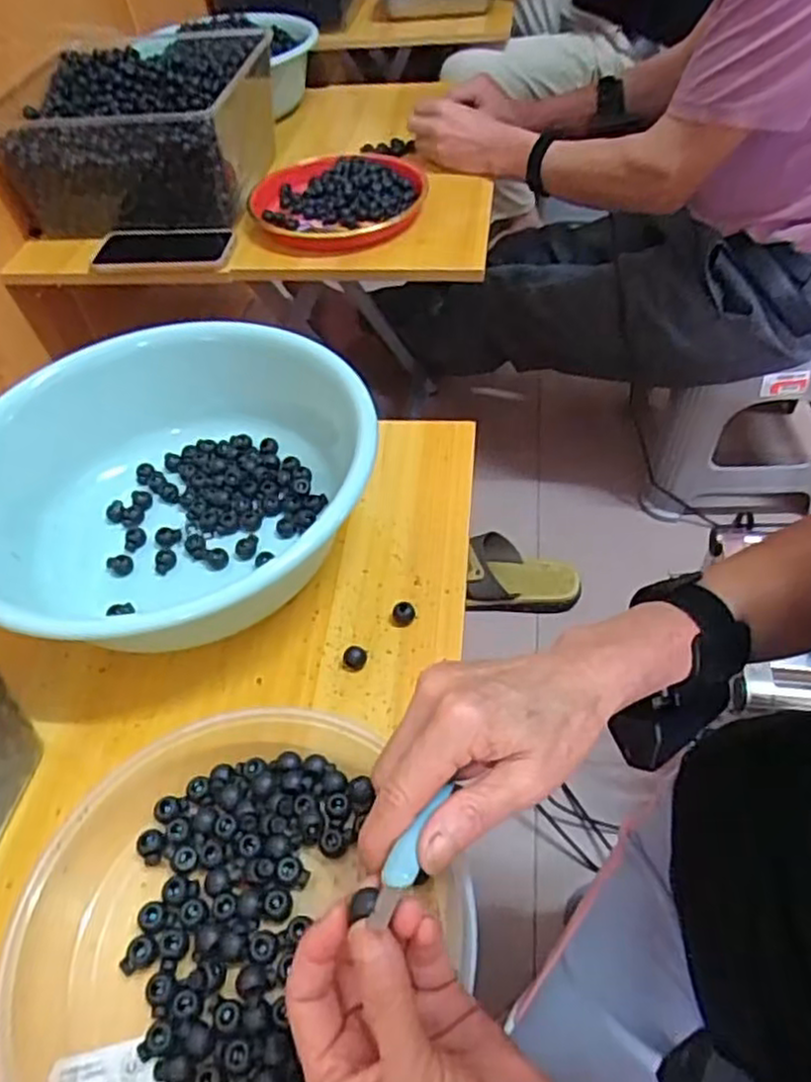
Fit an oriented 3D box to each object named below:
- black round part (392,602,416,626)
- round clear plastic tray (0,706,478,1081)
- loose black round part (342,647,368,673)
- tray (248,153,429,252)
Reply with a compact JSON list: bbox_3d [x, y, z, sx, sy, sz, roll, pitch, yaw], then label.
[{"bbox_3d":[-0.001,0.050,0.500,0.016,0.012,0.016,-2,50,2],"label":"black round part"},{"bbox_3d":[-0.088,0.199,0.364,0.217,0.040,0.224,-2,50,2],"label":"round clear plastic tray"},{"bbox_3d":[-0.034,0.078,0.479,0.015,0.012,0.015,-2,50,2],"label":"loose black round part"},{"bbox_3d":[-0.081,-0.425,0.891,0.216,0.043,0.216,-2,50,2],"label":"tray"}]

